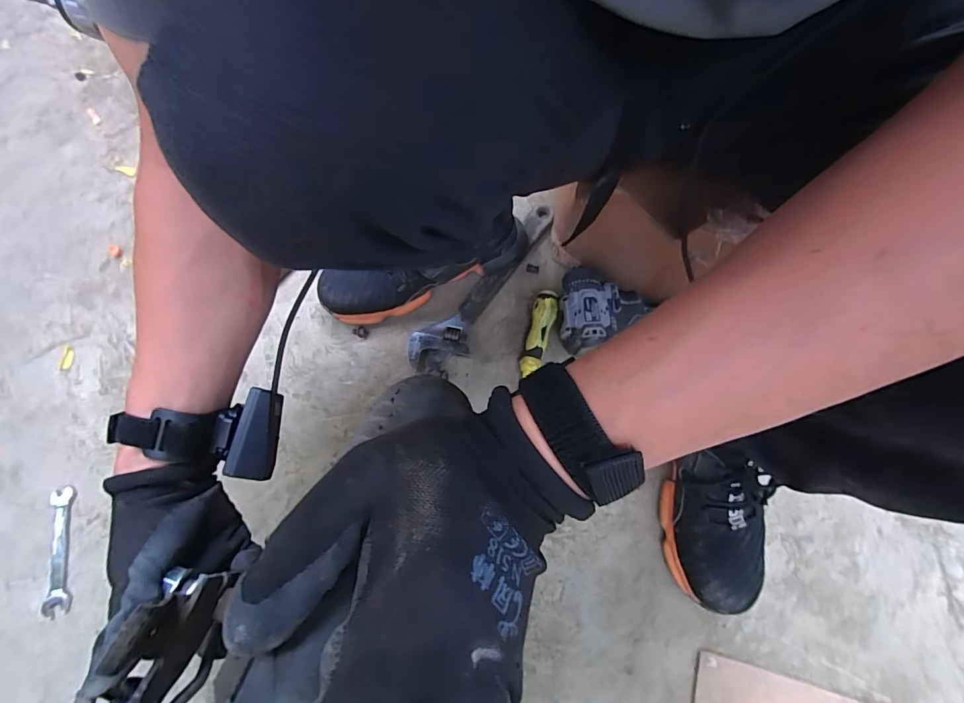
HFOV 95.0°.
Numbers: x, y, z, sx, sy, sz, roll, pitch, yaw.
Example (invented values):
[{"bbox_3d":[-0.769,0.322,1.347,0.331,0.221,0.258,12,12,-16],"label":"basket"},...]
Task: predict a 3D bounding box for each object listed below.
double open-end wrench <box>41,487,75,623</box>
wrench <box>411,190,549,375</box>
[{"bbox_3d":[-0.469,0.219,0.488,0.026,0.006,0.130,-11,73,-4],"label":"double open-end wrench"},{"bbox_3d":[0.005,-0.073,0.583,0.062,0.017,0.260,40,76,11],"label":"wrench"}]

